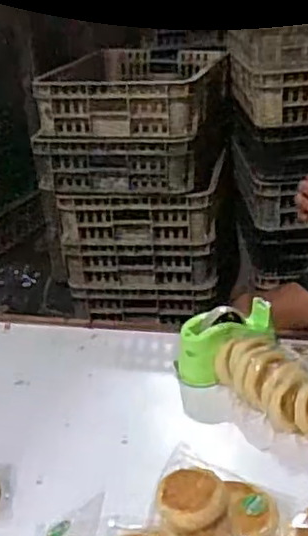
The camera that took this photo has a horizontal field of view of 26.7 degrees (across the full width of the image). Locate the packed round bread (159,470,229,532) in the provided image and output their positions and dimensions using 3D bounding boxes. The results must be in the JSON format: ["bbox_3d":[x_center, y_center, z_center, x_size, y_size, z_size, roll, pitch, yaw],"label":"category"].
[{"bbox_3d":[0.054,0.316,0.874,0.099,0.042,0.086,-9,26,-9],"label":"packed round bread"}]

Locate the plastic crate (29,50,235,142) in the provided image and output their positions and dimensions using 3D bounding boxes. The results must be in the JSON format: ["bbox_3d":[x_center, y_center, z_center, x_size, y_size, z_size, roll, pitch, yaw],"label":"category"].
[{"bbox_3d":[-0.033,-0.515,1.873,0.469,0.149,0.531,0,26,11],"label":"plastic crate"}]

